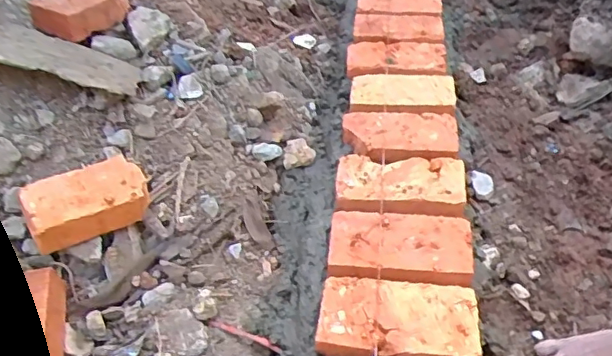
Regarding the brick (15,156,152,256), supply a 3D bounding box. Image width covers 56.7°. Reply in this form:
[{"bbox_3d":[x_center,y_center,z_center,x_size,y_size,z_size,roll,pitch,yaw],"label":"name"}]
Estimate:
[{"bbox_3d":[-0.254,0.026,0.661,0.136,0.052,0.083,-22,46,-18],"label":"brick"}]

